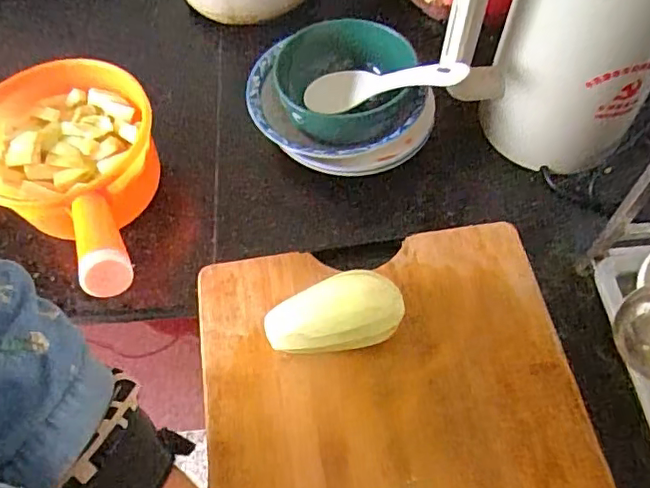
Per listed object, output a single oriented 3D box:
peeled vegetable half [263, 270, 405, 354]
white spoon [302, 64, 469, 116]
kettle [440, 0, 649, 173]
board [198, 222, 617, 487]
[{"bbox_3d":[0.007,0.057,0.469,0.111,0.060,0.060,-4,61,1],"label":"peeled vegetable half"},{"bbox_3d":[0.053,-0.154,0.559,0.172,0.019,0.054,2,56,39],"label":"white spoon"},{"bbox_3d":[0.213,-0.194,0.519,0.179,0.238,0.139,28,66,17],"label":"kettle"},{"bbox_3d":[0.062,0.173,0.444,0.296,0.024,0.387,-9,61,-2],"label":"board"}]

